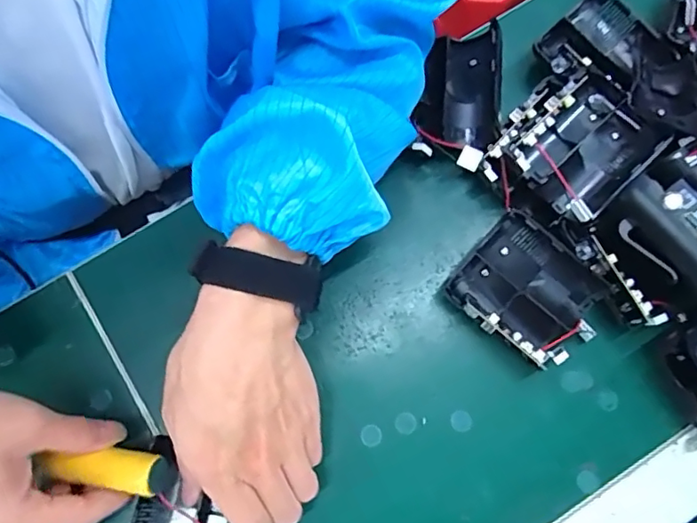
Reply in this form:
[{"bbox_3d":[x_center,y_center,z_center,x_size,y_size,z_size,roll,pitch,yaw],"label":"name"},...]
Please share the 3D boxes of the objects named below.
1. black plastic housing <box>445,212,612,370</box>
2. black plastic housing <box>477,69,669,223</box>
[{"bbox_3d":[0.112,0.022,0.348,0.087,0.044,0.065,41,81,9],"label":"black plastic housing"},{"bbox_3d":[0.142,-0.078,0.345,0.081,0.028,0.083,44,82,9],"label":"black plastic housing"}]

